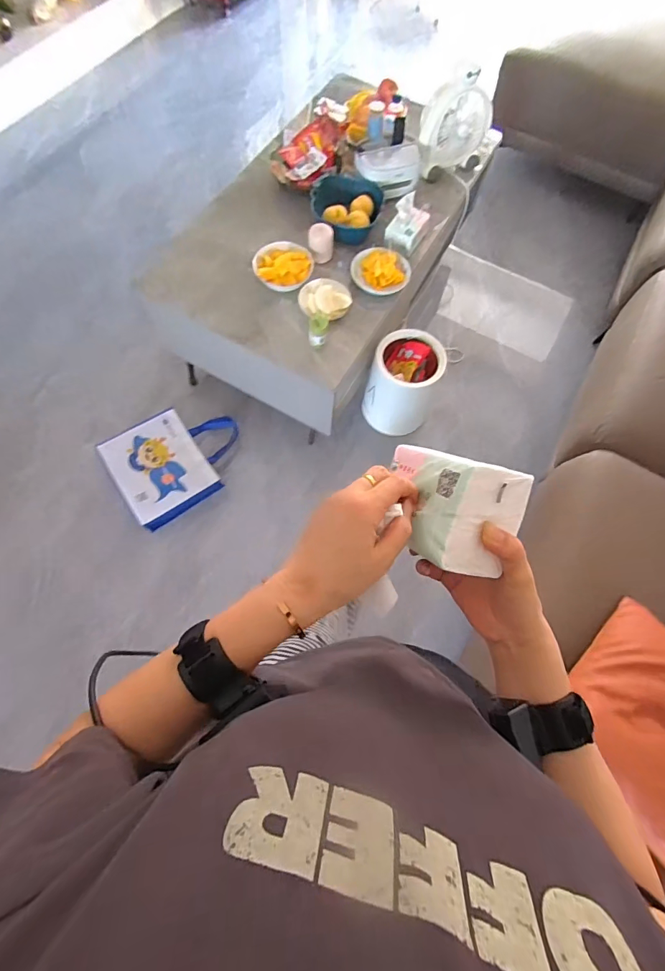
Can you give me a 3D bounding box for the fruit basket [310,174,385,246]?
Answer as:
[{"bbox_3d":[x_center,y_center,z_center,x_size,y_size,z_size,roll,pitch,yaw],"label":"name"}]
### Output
[{"bbox_3d":[0.039,-0.863,1.324,0.219,0.106,0.192,12,70,2],"label":"fruit basket"}]

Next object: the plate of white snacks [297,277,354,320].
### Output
[{"bbox_3d":[-0.022,-0.549,1.226,0.155,0.031,0.146,1,70,-2],"label":"plate of white snacks"}]

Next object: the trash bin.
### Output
[{"bbox_3d":[0.247,-0.354,1.510,0.233,0.377,0.213,1,70,-2],"label":"trash bin"}]

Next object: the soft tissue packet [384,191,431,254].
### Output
[{"bbox_3d":[0.236,-0.804,1.272,0.094,0.099,0.142,33,72,9],"label":"soft tissue packet"}]

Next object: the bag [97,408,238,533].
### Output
[{"bbox_3d":[-0.566,-0.113,1.521,0.475,0.068,0.393,-36,75,-14],"label":"bag"}]

